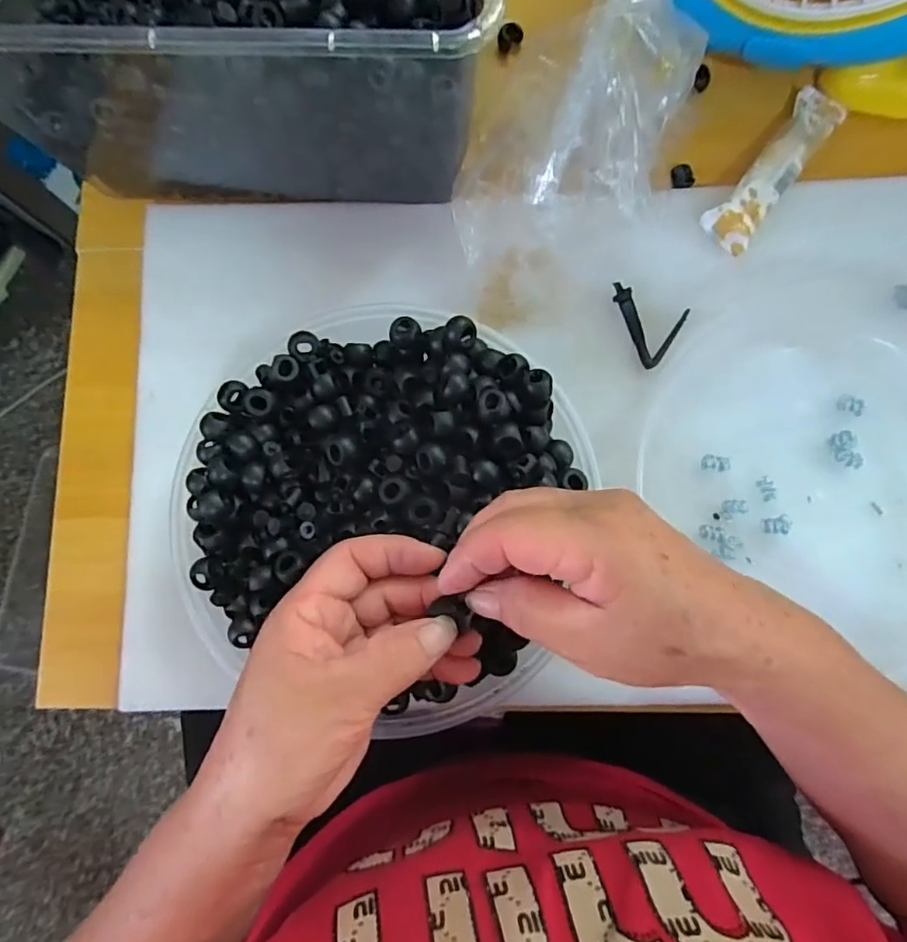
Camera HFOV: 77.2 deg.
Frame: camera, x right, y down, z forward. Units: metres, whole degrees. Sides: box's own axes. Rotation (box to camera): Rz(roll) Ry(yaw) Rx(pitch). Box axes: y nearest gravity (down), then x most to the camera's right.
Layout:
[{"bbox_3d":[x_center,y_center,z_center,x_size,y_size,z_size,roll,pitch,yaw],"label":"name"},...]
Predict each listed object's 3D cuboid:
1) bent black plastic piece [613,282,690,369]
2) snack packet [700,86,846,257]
[{"bbox_3d":[0.116,-0.088,0.352,0.048,0.008,0.045,22,84,6],"label":"bent black plastic piece"},{"bbox_3d":[0.207,-0.196,0.362,0.032,0.028,0.135,38,86,7],"label":"snack packet"}]

